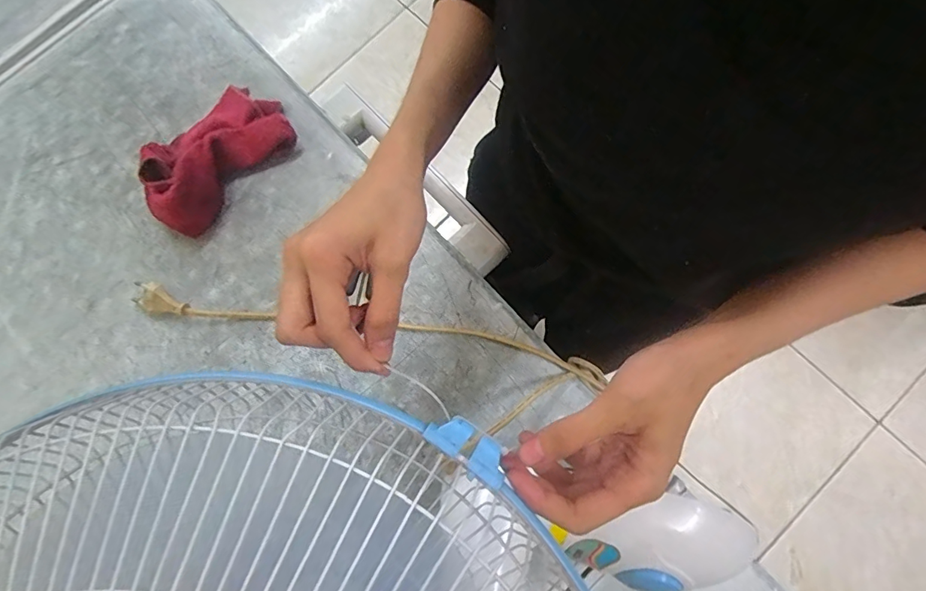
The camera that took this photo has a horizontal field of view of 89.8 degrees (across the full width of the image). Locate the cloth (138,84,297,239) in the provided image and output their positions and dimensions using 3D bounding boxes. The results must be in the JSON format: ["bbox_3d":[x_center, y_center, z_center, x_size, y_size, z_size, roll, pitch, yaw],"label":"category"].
[{"bbox_3d":[-0.260,-0.149,0.472,0.099,0.059,0.165,42,82,9],"label":"cloth"}]

